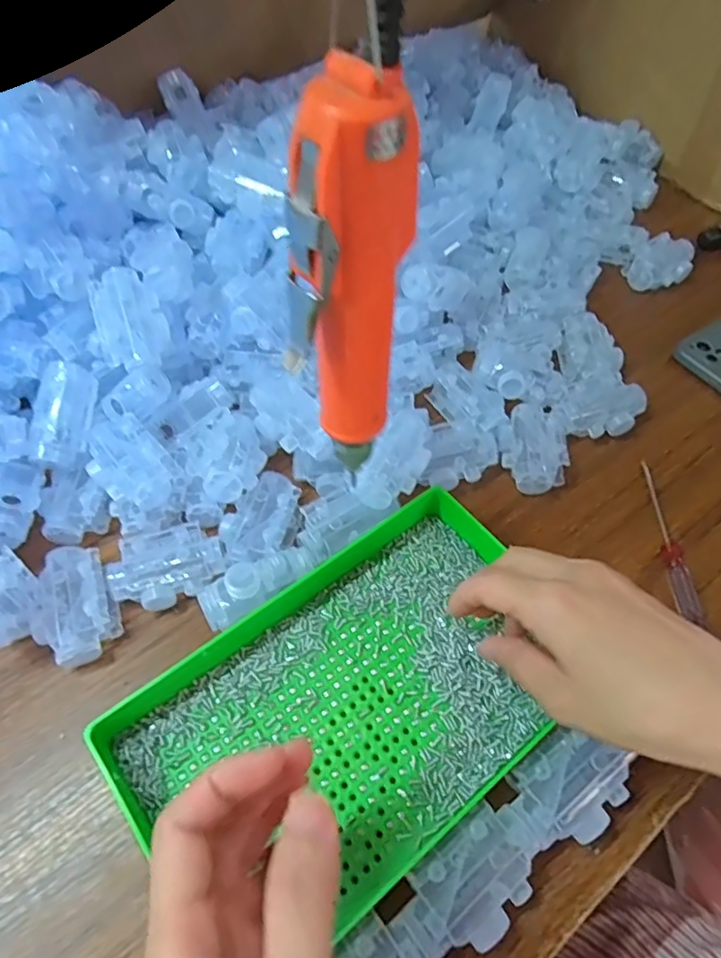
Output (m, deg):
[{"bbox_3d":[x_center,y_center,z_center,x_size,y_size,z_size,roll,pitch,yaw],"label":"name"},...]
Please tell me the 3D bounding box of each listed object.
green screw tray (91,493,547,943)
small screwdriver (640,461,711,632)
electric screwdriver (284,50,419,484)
[{"bbox_3d":[-0.001,0.119,0.327,0.238,0.024,0.153,-33,64,-20],"label":"green screw tray"},{"bbox_3d":[0.207,0.039,0.407,0.013,0.019,0.127,2,55,0],"label":"small screwdriver"},{"bbox_3d":[-0.004,-0.071,0.245,0.037,0.162,0.048,20,57,12],"label":"electric screwdriver"}]

